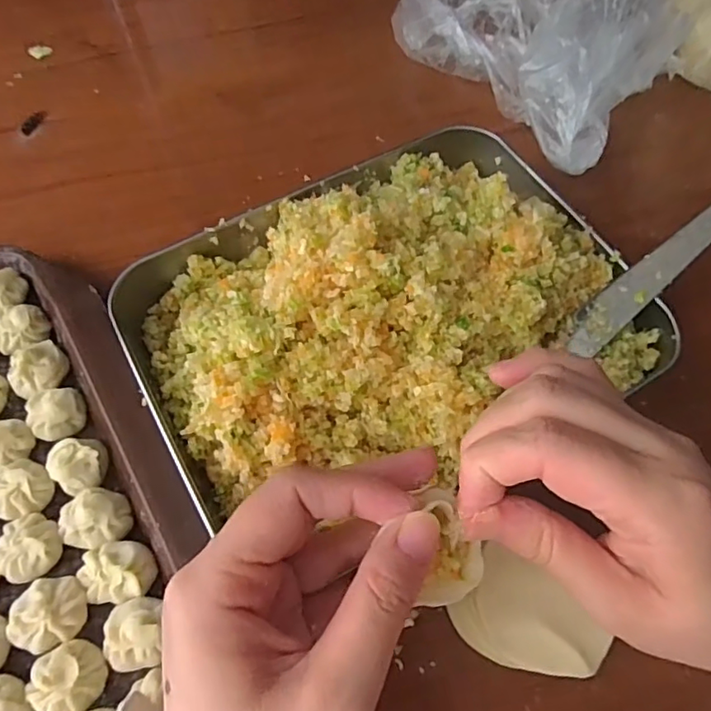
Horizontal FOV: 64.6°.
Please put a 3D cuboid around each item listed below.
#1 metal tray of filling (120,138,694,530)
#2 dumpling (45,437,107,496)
[{"bbox_3d":[0.015,-0.027,0.303,0.256,0.082,0.188,-24,65,-12],"label":"metal tray of filling"},{"bbox_3d":[-0.140,0.055,0.281,0.025,0.015,0.024,-7,63,-4],"label":"dumpling"}]

